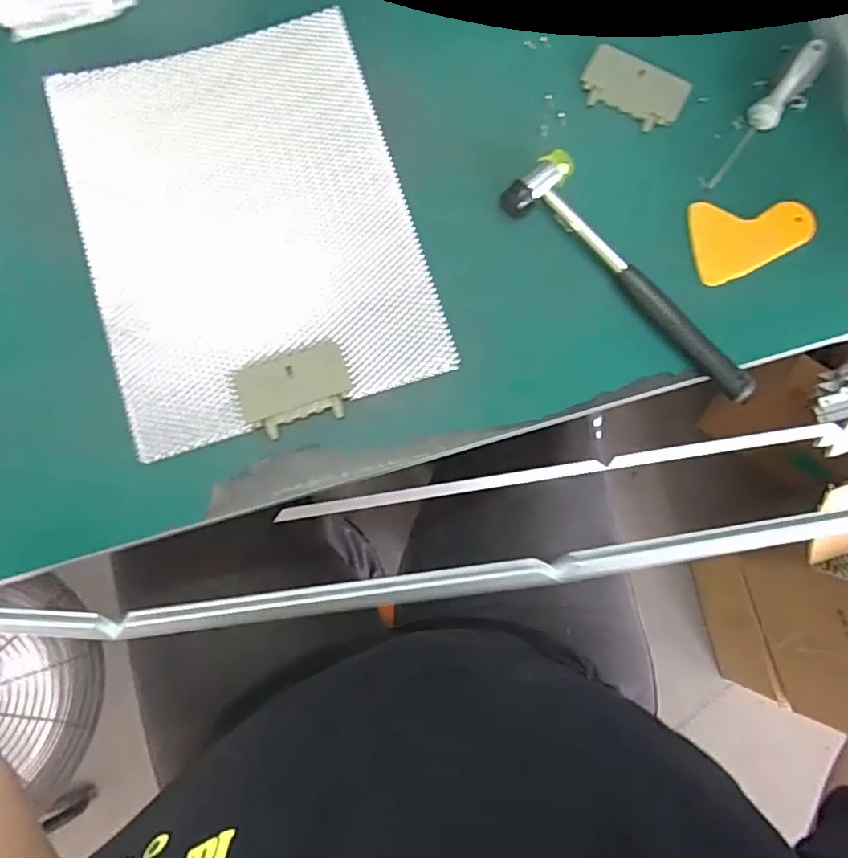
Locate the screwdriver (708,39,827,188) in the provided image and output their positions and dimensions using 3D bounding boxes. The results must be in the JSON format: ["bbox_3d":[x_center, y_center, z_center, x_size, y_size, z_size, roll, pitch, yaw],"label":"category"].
[{"bbox_3d":[0.282,-0.260,0.491,0.024,0.026,0.147,42,82,4],"label":"screwdriver"}]

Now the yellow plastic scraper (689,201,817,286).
[{"bbox_3d":[0.270,-0.154,0.490,0.098,0.010,0.069,-2,81,-3],"label":"yellow plastic scraper"}]

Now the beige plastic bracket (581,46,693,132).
[{"bbox_3d":[0.178,-0.289,0.507,0.086,0.008,0.053,27,81,1],"label":"beige plastic bracket"}]

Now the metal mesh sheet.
[{"bbox_3d":[-0.141,-0.167,0.480,0.245,0.012,0.324,-17,83,-6],"label":"metal mesh sheet"}]

